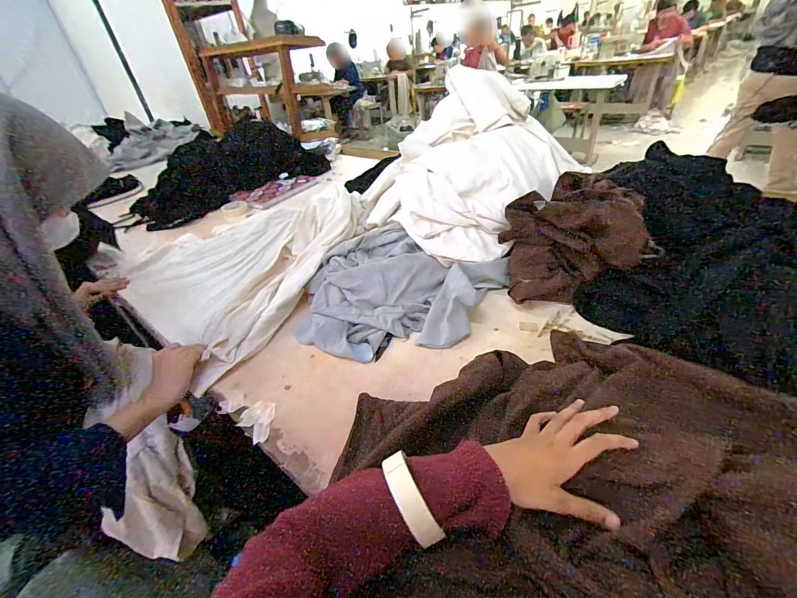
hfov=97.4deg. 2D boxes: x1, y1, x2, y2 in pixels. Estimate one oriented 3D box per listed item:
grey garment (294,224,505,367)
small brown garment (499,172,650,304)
[{"bbox_3d":[-0.007,-0.014,0.718,0.406,0.115,0.299,8,39,20],"label":"grey garment"},{"bbox_3d":[0.352,-0.122,0.731,0.247,0.186,0.203,-4,36,4],"label":"small brown garment"}]

